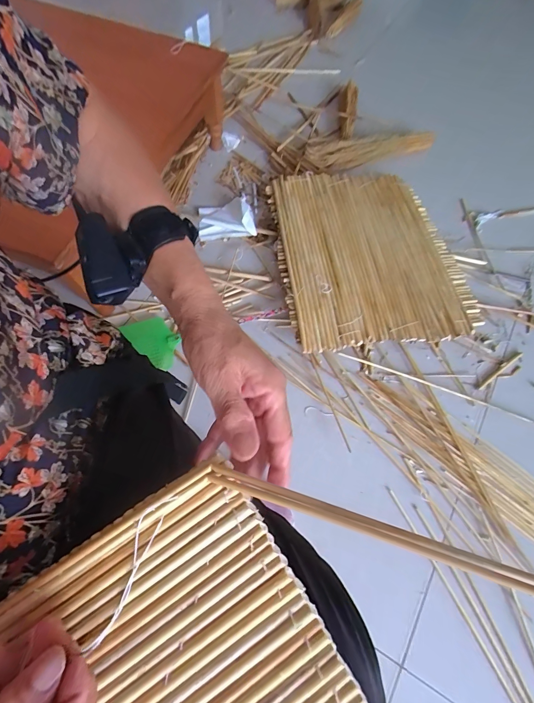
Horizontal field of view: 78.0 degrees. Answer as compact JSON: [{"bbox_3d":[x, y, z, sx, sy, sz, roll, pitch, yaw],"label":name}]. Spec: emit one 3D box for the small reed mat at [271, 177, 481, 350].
[{"bbox_3d":[0.245,-0.245,0.804,0.423,0.027,0.466,-6,65,-7],"label":"small reed mat"}]

